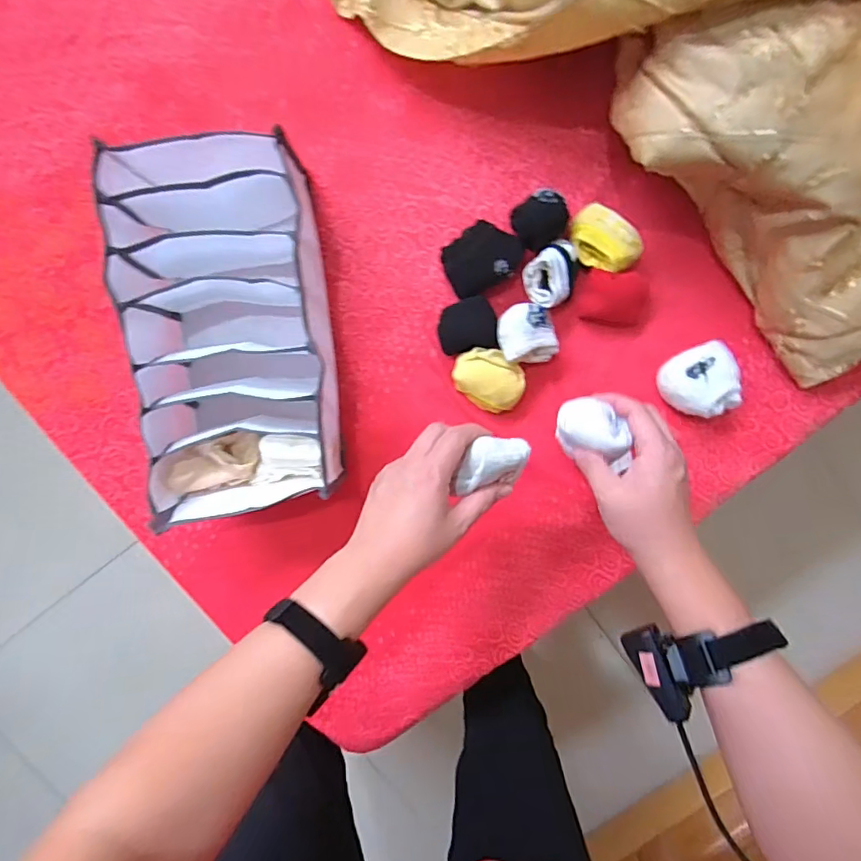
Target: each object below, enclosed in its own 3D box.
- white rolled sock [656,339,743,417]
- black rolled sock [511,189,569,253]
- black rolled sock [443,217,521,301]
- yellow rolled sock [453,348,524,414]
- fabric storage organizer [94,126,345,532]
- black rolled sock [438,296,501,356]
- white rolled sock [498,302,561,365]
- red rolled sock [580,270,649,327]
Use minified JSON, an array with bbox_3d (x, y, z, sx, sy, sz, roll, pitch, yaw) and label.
[{"bbox_3d":[0.308,-0.055,0.601,0.075,0.051,0.076,0,97,-1],"label":"white rolled sock"},{"bbox_3d":[0.121,-0.230,0.580,0.054,0.045,0.055,0,97,-1],"label":"black rolled sock"},{"bbox_3d":[0.058,-0.193,0.581,0.086,0.049,0.068,-29,96,1],"label":"black rolled sock"},{"bbox_3d":[0.066,-0.058,0.602,0.086,0.041,0.064,28,94,-4],"label":"yellow rolled sock"},{"bbox_3d":[-0.201,-0.105,0.563,0.186,0.138,0.366,-7,96,-1],"label":"fabric storage organizer"},{"bbox_3d":[0.041,-0.119,0.594,0.064,0.049,0.060,-10,97,0],"label":"black rolled sock"},{"bbox_3d":[0.108,-0.108,0.592,0.069,0.062,0.063,0,96,-2],"label":"white rolled sock"},{"bbox_3d":[0.215,-0.151,0.602,0.083,0.040,0.054,6,95,-2],"label":"red rolled sock"}]

